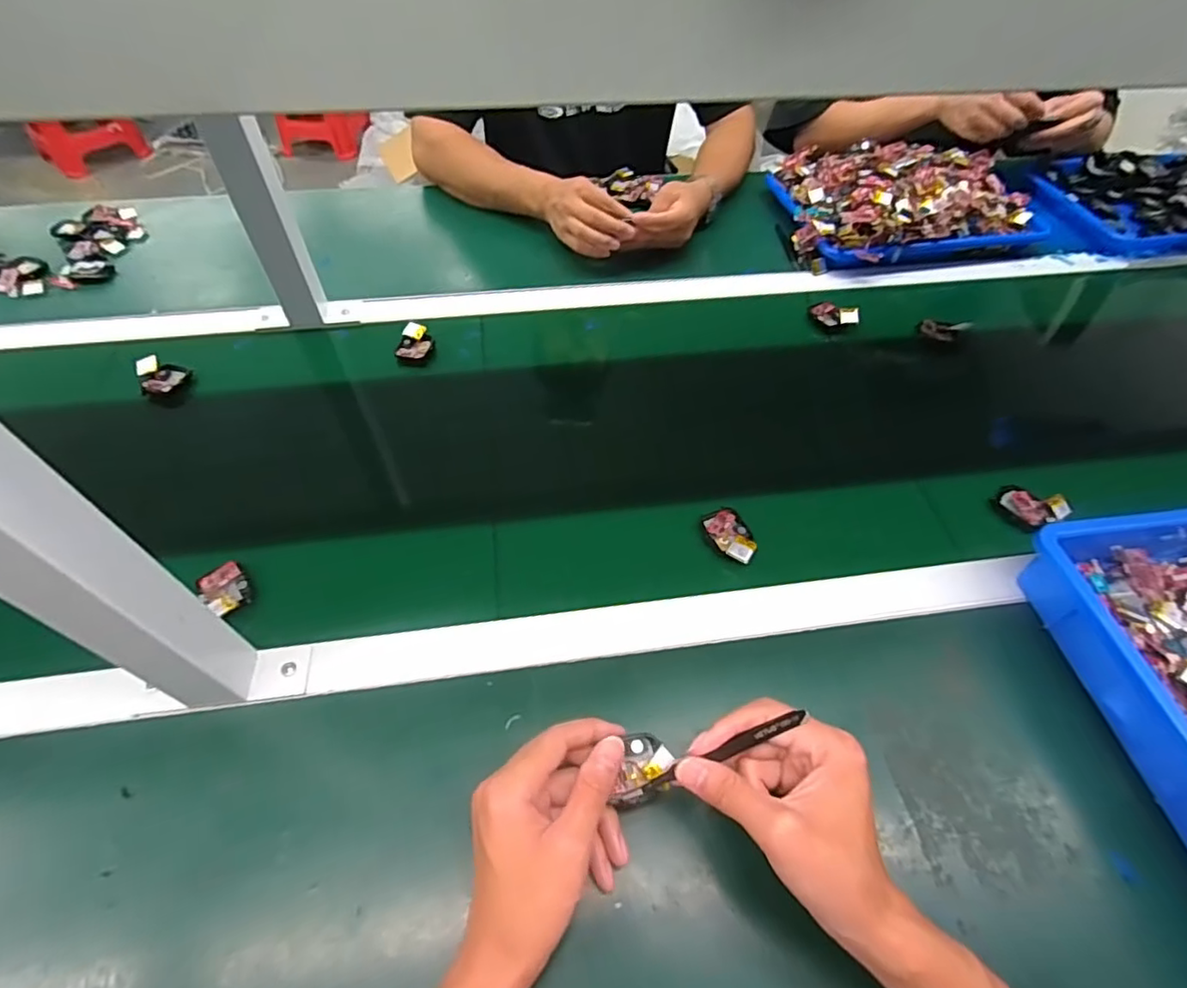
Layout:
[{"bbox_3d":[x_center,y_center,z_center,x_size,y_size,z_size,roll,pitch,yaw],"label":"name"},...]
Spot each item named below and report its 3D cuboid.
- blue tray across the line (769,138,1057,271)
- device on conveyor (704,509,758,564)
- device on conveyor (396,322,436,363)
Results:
[{"bbox_3d":[0.430,-0.413,0.820,0.346,0.085,0.232,-11,55,-9],"label":"blue tray across the line"},{"bbox_3d":[0.122,0.038,0.515,0.034,0.013,0.055,-23,58,-17],"label":"device on conveyor"},{"bbox_3d":[-0.200,-0.169,0.659,0.038,0.018,0.047,8,54,5],"label":"device on conveyor"}]

